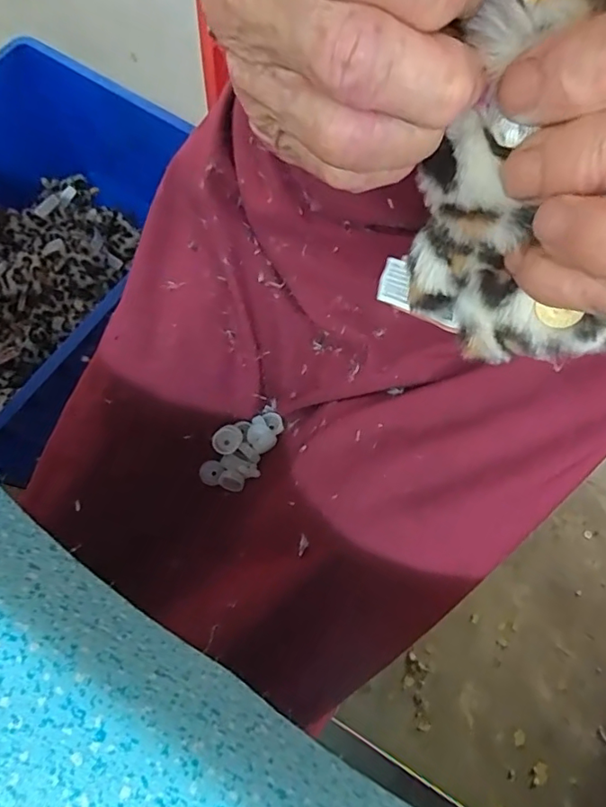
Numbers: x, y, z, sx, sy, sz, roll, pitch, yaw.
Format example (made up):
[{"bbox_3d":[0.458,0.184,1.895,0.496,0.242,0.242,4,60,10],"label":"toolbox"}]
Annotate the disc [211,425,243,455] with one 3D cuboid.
[{"bbox_3d":[-0.049,0.023,0.339,0.016,0.007,0.020,26,73,11],"label":"disc"}]

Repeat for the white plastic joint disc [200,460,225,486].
[{"bbox_3d":[-0.059,0.045,0.341,0.014,0.006,0.015,-1,70,2],"label":"white plastic joint disc"}]

